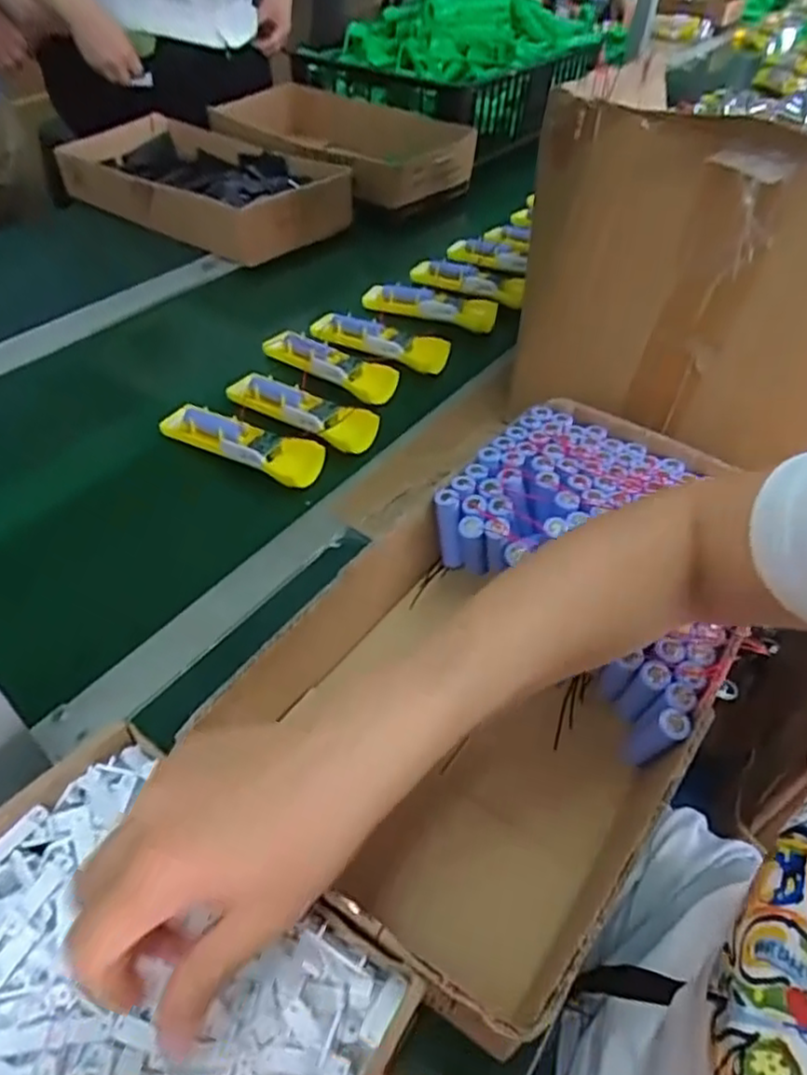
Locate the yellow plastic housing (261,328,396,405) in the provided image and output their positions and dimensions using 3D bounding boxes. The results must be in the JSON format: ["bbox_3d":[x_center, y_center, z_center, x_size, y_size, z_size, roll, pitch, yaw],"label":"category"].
[{"bbox_3d":[-0.079,-0.182,0.711,0.155,0.028,0.042,24,50,19],"label":"yellow plastic housing"}]

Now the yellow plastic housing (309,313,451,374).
[{"bbox_3d":[-0.030,-0.217,0.753,0.162,0.032,0.048,19,48,15],"label":"yellow plastic housing"}]

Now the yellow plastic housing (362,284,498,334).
[{"bbox_3d":[0.032,-0.274,0.797,0.153,0.034,0.031,11,47,7],"label":"yellow plastic housing"}]

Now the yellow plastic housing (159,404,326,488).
[{"bbox_3d":[-0.147,-0.089,0.621,0.156,0.021,0.047,22,49,17],"label":"yellow plastic housing"}]

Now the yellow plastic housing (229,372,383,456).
[{"bbox_3d":[-0.098,-0.124,0.659,0.156,0.031,0.043,26,50,21],"label":"yellow plastic housing"}]

